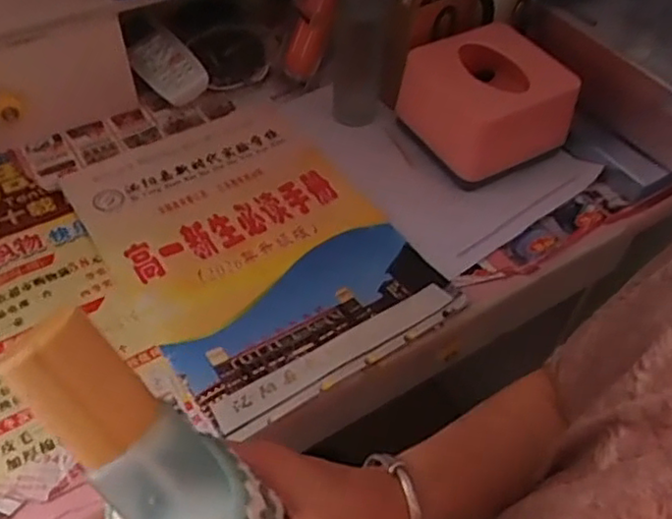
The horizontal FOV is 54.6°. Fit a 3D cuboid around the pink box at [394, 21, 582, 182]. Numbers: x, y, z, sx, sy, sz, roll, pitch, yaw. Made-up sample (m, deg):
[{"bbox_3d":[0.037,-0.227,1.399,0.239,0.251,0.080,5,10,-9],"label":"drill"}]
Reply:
[{"bbox_3d":[0.134,-0.141,0.579,0.126,0.068,0.124,-21,55,-19],"label":"pink box"}]

